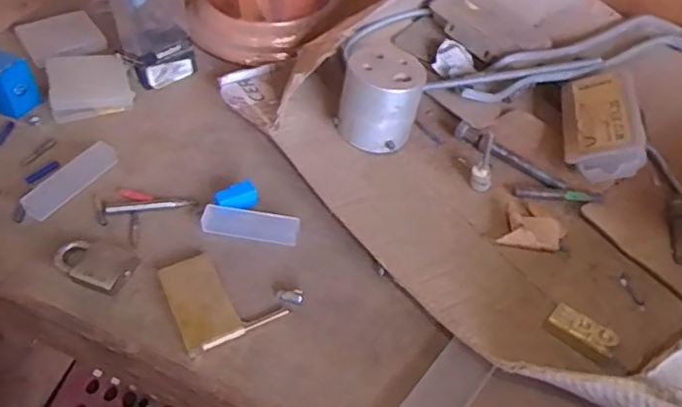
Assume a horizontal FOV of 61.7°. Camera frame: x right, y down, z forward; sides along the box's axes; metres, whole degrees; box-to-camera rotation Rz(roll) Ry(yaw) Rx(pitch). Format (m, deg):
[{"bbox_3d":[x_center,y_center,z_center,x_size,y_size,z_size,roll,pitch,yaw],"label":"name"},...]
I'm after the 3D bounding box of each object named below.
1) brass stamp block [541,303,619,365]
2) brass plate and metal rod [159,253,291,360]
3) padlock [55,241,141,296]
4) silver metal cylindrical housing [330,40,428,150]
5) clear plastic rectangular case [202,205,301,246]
[{"bbox_3d":[0.119,0.065,0.284,0.032,0.011,0.014,31,52,23],"label":"brass stamp block"},{"bbox_3d":[-0.064,0.047,0.299,0.048,0.006,0.053,-22,52,-22],"label":"brass plate and metal rod"},{"bbox_3d":[-0.133,0.032,0.305,0.042,0.013,0.028,14,47,9],"label":"padlock"},{"bbox_3d":[0.025,-0.067,0.362,0.050,0.049,0.044,13,47,8],"label":"silver metal cylindrical housing"},{"bbox_3d":[-0.052,0.012,0.329,0.054,0.009,0.016,9,47,5],"label":"clear plastic rectangular case"}]

